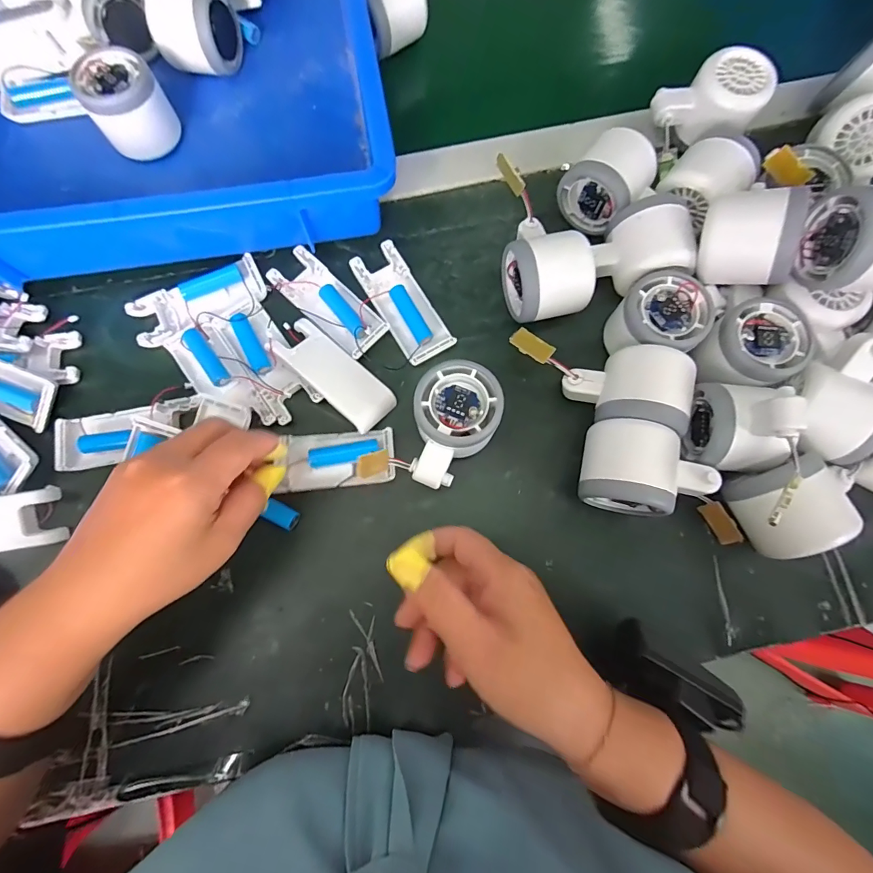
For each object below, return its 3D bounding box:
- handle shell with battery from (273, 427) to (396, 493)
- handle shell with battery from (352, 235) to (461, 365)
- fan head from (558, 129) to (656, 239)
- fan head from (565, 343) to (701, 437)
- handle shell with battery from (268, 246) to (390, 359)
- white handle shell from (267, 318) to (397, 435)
[{"bbox_3d":[-0.072,0.017,0.317,0.080,0.021,0.039,-6,77,-1],"label":"handle shell with battery"},{"bbox_3d":[-0.027,-0.107,0.346,0.039,0.013,0.103,-31,78,-6],"label":"handle shell with battery"},{"bbox_3d":[0.138,-0.202,0.343,0.061,0.052,0.056,-44,80,-9],"label":"fan head"},{"bbox_3d":[0.134,-0.034,0.308,0.078,0.051,0.053,20,78,5],"label":"fan head"},{"bbox_3d":[-0.086,-0.108,0.344,0.100,0.012,0.039,42,81,9],"label":"handle shell with battery"},{"bbox_3d":[-0.079,-0.048,0.327,0.099,0.015,0.038,41,81,9],"label":"white handle shell"}]

